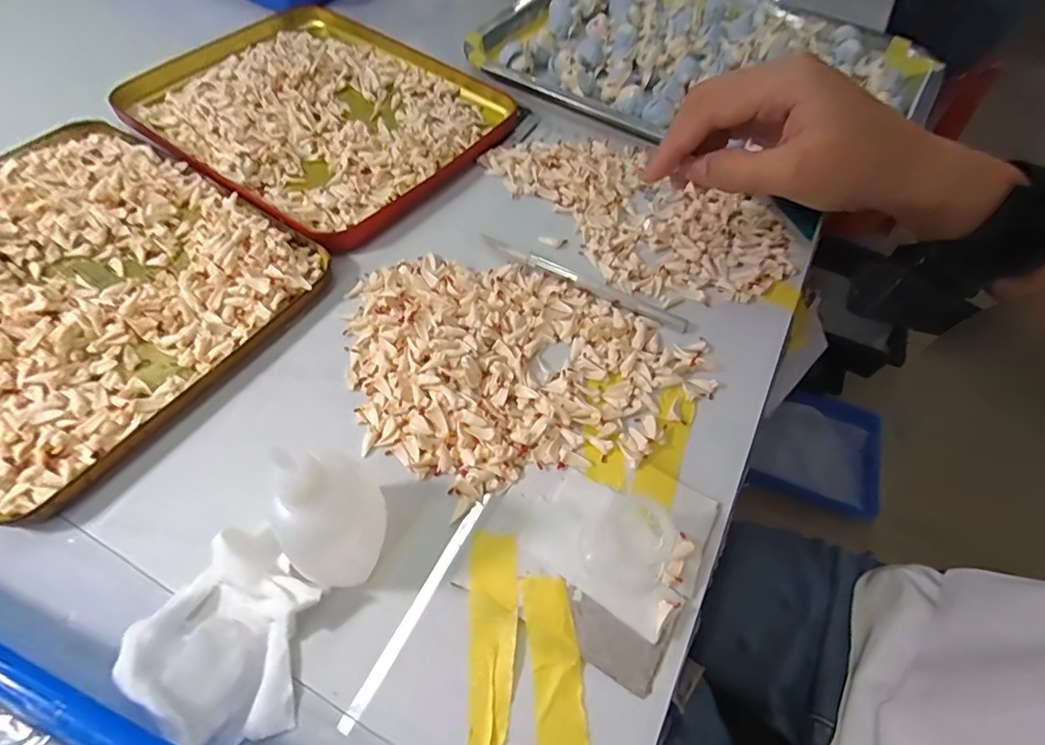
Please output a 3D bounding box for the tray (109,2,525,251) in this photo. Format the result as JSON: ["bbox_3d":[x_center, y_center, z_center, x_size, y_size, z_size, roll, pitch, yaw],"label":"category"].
[{"bbox_3d":[-0.160,-0.205,0.399,0.258,0.019,0.202,33,61,17],"label":"tray"}]

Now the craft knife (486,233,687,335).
[{"bbox_3d":[0.037,-0.057,0.319,0.134,0.004,0.012,25,59,12],"label":"craft knife"}]

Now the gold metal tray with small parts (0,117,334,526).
[{"bbox_3d":[-0.256,-0.054,0.293,0.234,0.015,0.199,30,61,15],"label":"gold metal tray with small parts"}]

